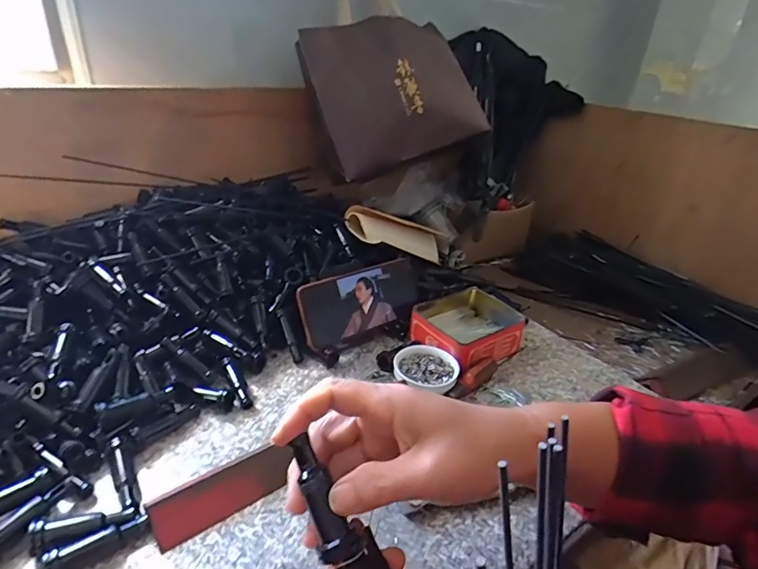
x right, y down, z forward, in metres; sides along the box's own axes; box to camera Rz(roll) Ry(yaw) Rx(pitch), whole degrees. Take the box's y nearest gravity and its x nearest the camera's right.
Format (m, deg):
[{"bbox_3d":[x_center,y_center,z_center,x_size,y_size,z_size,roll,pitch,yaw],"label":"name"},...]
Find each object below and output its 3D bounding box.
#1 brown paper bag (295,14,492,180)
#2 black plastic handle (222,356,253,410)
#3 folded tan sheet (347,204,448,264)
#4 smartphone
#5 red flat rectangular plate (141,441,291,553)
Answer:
[{"bbox_3d":[0.035,-0.303,0.715,0.278,0.215,0.061,-27,19,-28],"label":"brown paper bag"},{"bbox_3d":[-0.152,0.104,0.488,0.011,0.019,0.066,-15,34,-32],"label":"black plastic handle"},{"bbox_3d":[0.046,-0.075,0.731,0.219,0.050,0.065,10,17,-47],"label":"folded tan sheet"},{"bbox_3d":[-0.017,0.017,0.575,0.174,0.078,0.016,-20,11,-31],"label":"smartphone"},{"bbox_3d":[-0.124,0.166,0.368,0.108,0.004,0.037,-20,76,-32],"label":"red flat rectangular plate"}]

